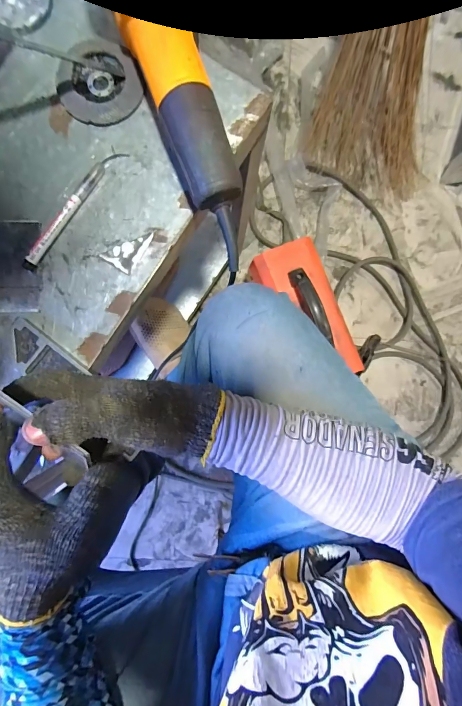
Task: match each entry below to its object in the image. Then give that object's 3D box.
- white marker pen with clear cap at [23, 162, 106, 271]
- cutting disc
[{"bbox_3d":[-0.179,-0.147,0.374,0.013,0.016,0.137,34,88,0],"label":"white marker pen with clear cap"},{"bbox_3d":[-0.146,-0.295,0.380,0.092,0.010,0.085,0,88,-2],"label":"cutting disc"}]

